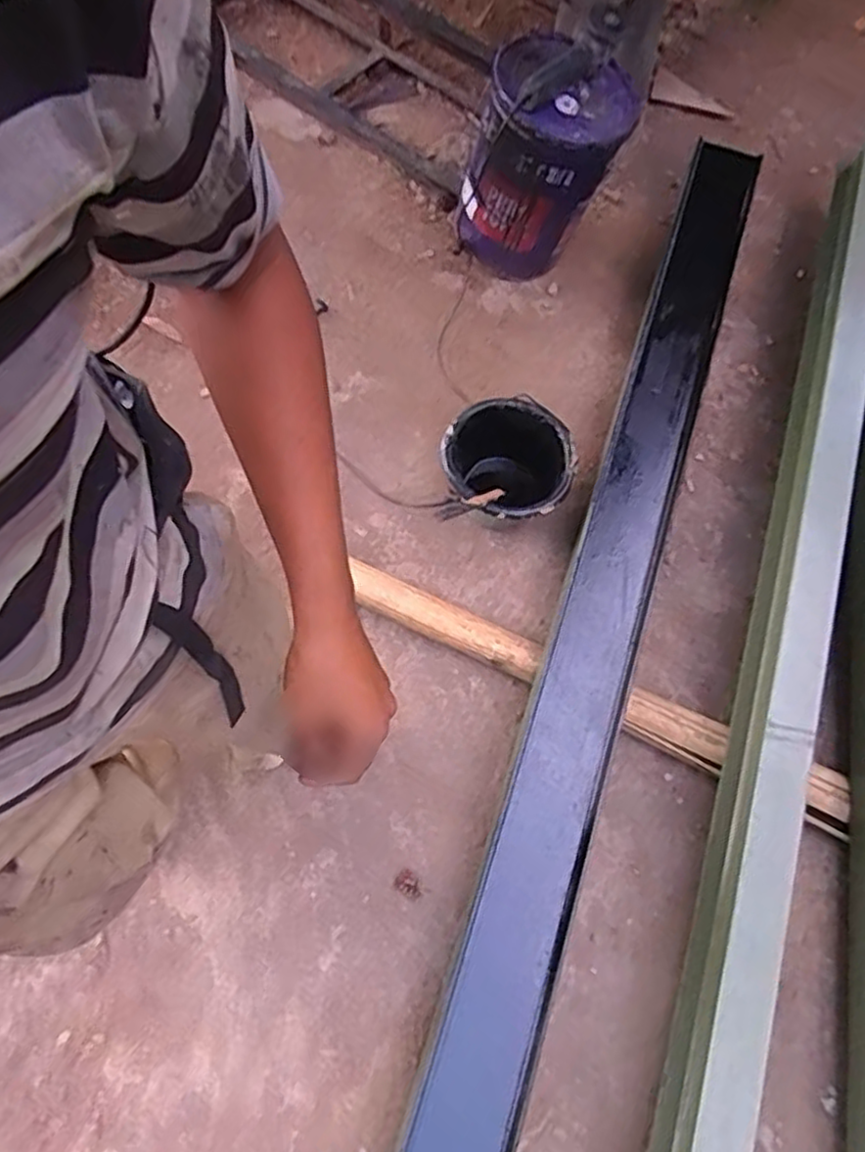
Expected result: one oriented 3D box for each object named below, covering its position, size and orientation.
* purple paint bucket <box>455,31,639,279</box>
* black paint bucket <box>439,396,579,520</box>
[{"bbox_3d":[0.214,-0.871,1.508,0.279,0.400,0.280,15,64,-11],"label":"purple paint bucket"},{"bbox_3d":[0.139,-0.196,1.393,0.244,0.186,0.230,0,68,-1],"label":"black paint bucket"}]

